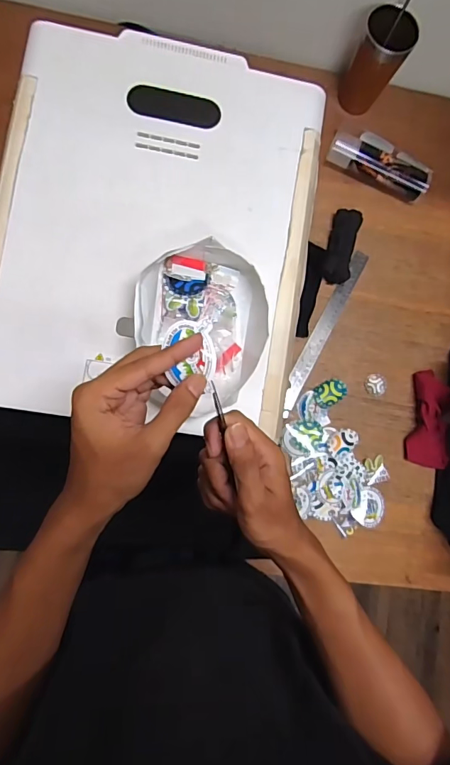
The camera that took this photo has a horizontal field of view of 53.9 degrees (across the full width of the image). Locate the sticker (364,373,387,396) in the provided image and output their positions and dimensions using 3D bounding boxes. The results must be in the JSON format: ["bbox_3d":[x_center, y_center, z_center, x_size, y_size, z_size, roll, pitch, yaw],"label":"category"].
[{"bbox_3d":[0.259,0.005,0.759,0.039,0.004,0.038,1,84,-7],"label":"sticker"}]

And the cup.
[{"bbox_3d":[0.250,-0.533,0.740,0.075,0.138,0.076,1,84,-7],"label":"cup"}]

